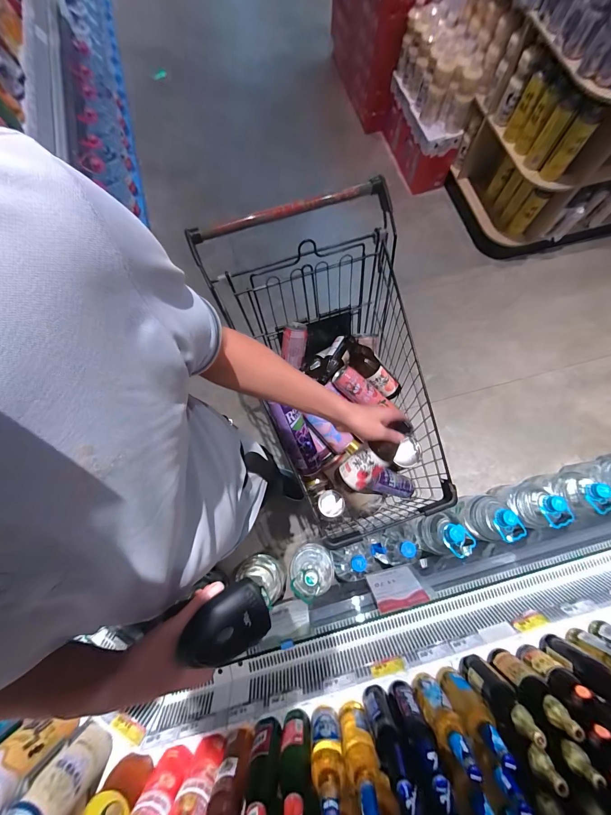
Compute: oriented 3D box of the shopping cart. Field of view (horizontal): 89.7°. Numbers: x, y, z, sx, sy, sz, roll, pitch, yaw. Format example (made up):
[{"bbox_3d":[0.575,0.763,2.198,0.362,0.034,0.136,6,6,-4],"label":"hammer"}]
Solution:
[{"bbox_3d":[0.048,0.000,1.070,0.500,0.939,0.738,-15,74,-3],"label":"shopping cart"}]

